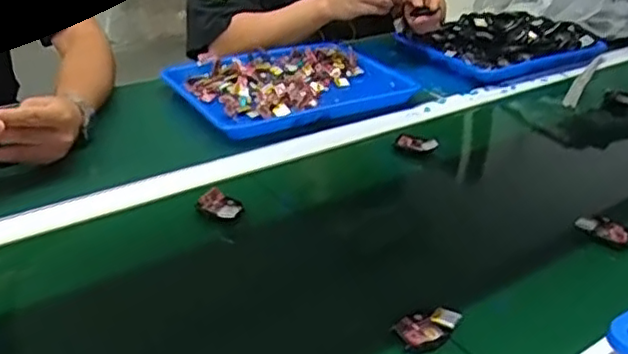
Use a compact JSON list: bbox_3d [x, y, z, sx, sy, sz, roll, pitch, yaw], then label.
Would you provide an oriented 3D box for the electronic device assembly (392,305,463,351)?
[{"bbox_3d":[0.096,0.129,0.554,0.040,0.024,0.051,24,30,33],"label":"electronic device assembly"}]

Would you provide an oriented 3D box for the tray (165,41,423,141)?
[{"bbox_3d":[-0.030,-0.143,0.971,0.333,0.033,0.240,-9,30,-31],"label":"tray"}]

